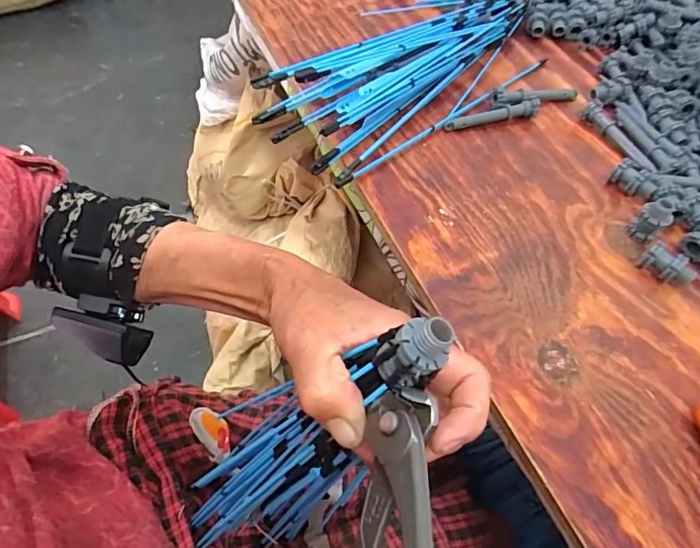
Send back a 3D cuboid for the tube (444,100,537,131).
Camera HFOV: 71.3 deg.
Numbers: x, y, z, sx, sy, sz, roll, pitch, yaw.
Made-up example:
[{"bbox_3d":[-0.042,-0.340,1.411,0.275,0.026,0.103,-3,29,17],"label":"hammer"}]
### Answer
[{"bbox_3d":[0.138,-0.154,0.473,0.098,0.011,0.014,-10,58,-11],"label":"tube"}]

